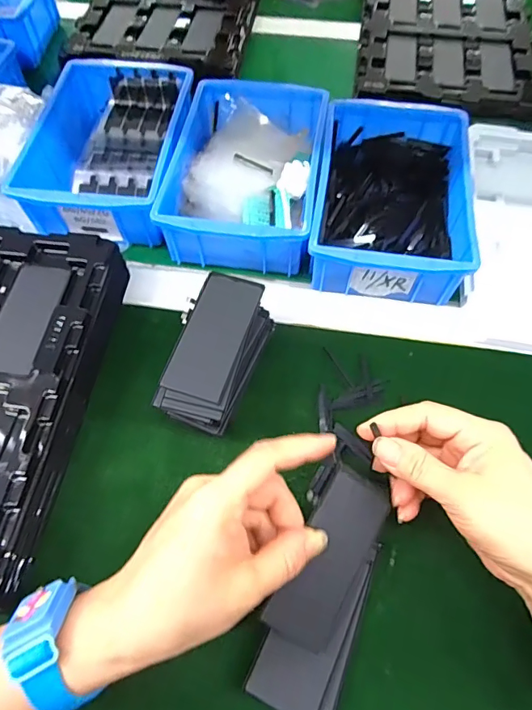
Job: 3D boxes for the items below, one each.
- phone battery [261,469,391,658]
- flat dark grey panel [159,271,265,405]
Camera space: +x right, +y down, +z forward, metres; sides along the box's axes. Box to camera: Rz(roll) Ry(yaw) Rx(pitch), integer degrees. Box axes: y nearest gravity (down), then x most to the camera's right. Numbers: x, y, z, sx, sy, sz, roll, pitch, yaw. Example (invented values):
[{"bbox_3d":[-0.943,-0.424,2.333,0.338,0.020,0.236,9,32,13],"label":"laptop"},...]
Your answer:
[{"bbox_3d":[0.039,0.121,0.271,0.042,0.006,0.099,30,77,-3],"label":"phone battery"},{"bbox_3d":[-0.037,-0.016,0.329,0.045,0.009,0.098,17,63,9],"label":"flat dark grey panel"}]

